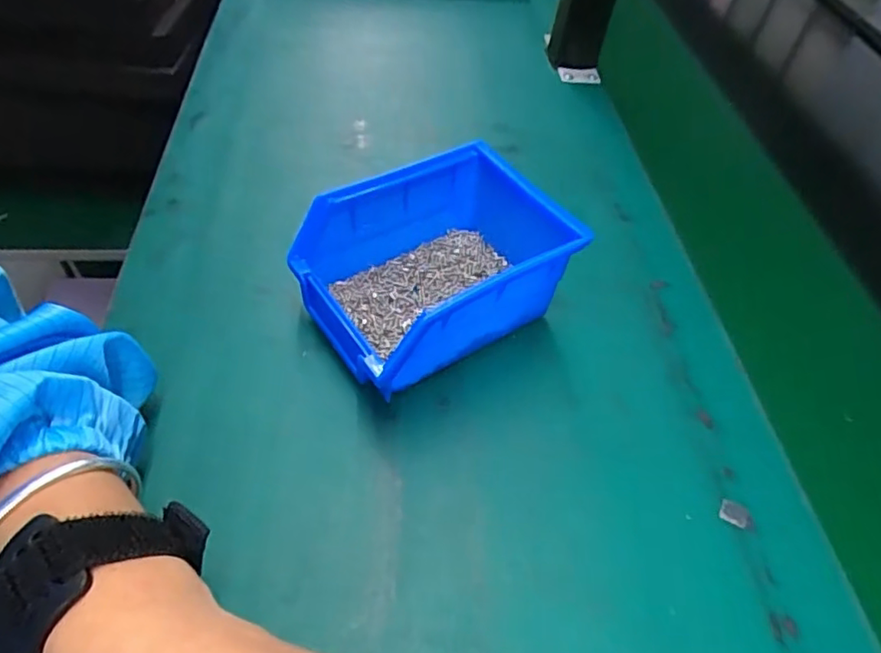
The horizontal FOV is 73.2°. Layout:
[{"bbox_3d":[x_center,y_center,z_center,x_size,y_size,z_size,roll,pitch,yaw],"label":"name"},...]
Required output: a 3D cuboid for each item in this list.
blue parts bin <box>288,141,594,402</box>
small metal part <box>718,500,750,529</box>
[{"bbox_3d":[-0.002,-0.034,0.356,0.145,0.074,0.105,-27,58,-24],"label":"blue parts bin"},{"bbox_3d":[0.153,0.097,0.308,0.014,0.004,0.012,22,52,13],"label":"small metal part"}]

